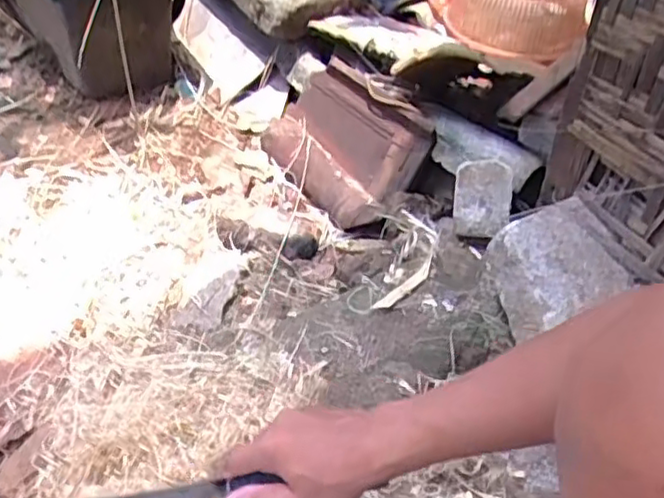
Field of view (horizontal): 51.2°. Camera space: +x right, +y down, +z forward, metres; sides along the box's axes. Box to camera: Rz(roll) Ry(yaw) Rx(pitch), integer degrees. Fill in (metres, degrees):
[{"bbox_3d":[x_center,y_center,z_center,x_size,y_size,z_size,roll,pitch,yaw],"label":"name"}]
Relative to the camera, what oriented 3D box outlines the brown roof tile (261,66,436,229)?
[{"bbox_3d":[0.017,-0.178,1.124,0.310,0.205,0.051,47,16,34],"label":"brown roof tile"}]

